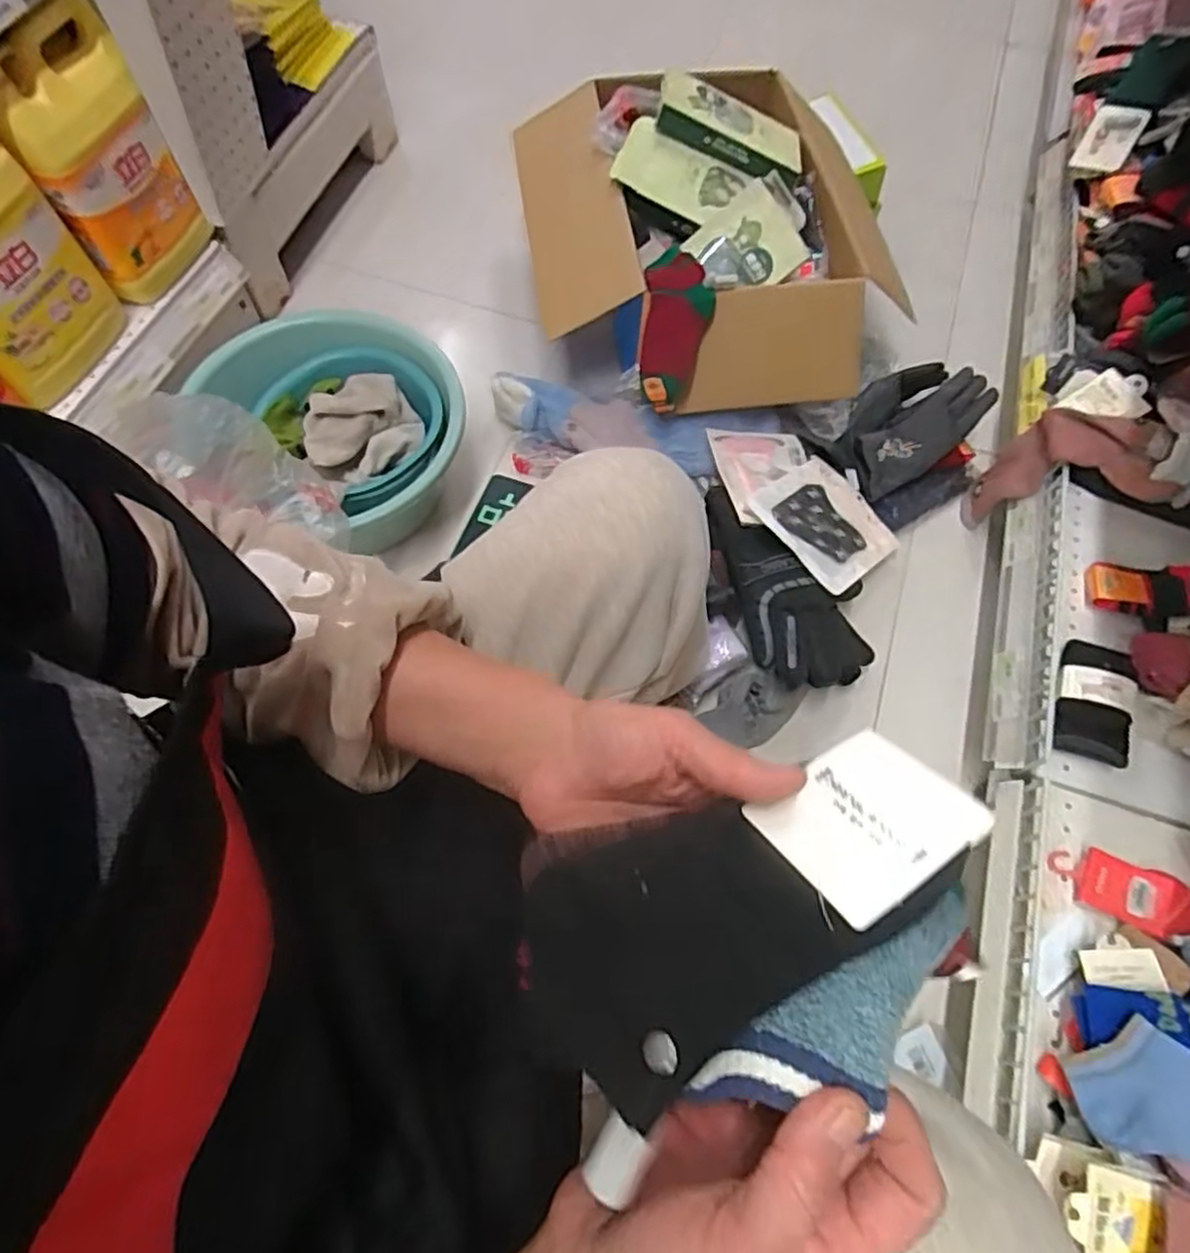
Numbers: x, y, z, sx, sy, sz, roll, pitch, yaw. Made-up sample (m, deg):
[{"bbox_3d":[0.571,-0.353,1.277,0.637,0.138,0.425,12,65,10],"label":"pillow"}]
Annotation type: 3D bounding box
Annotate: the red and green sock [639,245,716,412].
[{"bbox_3d":[0.102,-0.381,0.890,0.086,0.075,0.213,6,92,1],"label":"red and green sock"}]

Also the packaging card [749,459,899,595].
[{"bbox_3d":[0.304,-0.135,0.920,0.182,0.011,0.171,-32,77,-35],"label":"packaging card"}]

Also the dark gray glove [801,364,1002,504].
[{"bbox_3d":[0.433,-0.285,0.974,0.233,0.077,0.132,-34,70,-16],"label":"dark gray glove"}]

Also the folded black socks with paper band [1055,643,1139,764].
[{"bbox_3d":[0.524,0.080,0.736,0.067,0.028,0.130,6,62,33],"label":"folded black socks with paper band"}]

